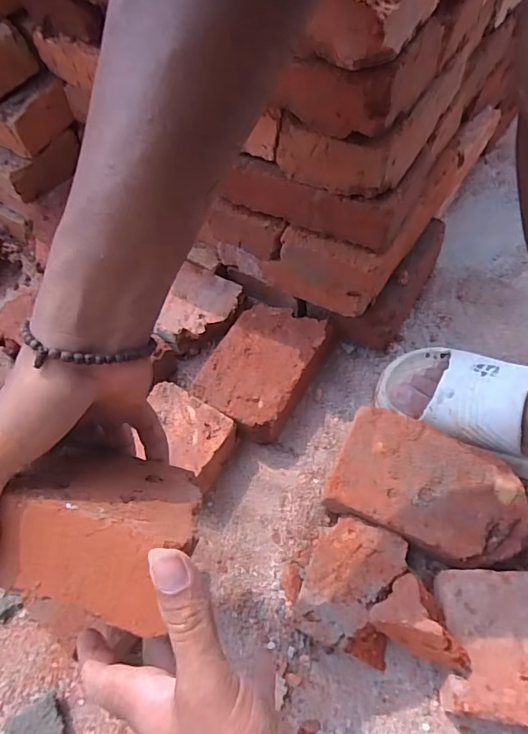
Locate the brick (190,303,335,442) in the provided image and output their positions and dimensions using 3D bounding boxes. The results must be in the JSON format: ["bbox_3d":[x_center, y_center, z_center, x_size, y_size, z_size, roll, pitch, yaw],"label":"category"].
[{"bbox_3d":[0.001,0.004,0.549,0.109,0.051,0.147,26,65,18],"label":"brick"}]

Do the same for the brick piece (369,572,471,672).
[{"bbox_3d":[0.127,0.204,0.376,0.049,0.035,0.074,-40,64,-17],"label":"brick piece"}]

